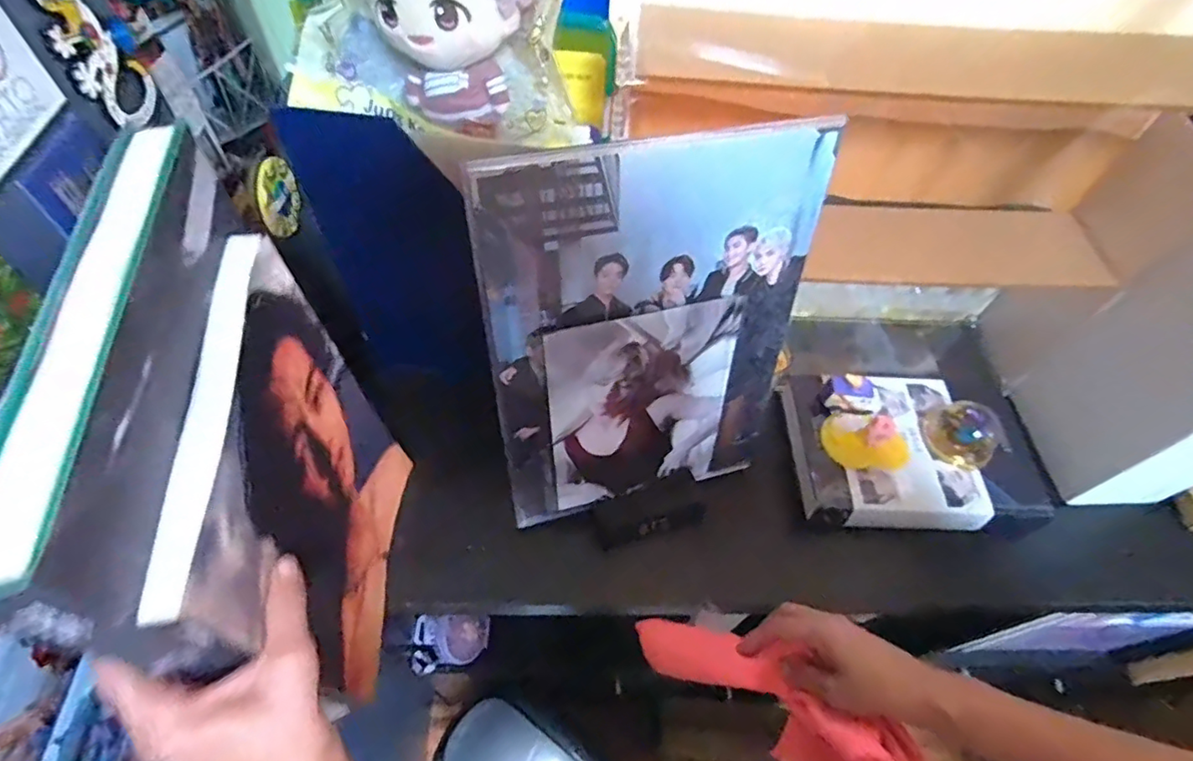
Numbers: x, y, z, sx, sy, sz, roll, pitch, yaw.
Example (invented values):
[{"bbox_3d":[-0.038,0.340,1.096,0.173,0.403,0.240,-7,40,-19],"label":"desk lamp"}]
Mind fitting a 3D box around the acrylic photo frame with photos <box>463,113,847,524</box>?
[{"bbox_3d":[0.044,-0.018,0.456,0.241,0.339,0.016,-12,44,-13],"label":"acrylic photo frame with photos"}]

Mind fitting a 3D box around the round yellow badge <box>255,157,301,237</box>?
[{"bbox_3d":[-0.274,-0.159,0.505,0.011,0.061,0.061,1,55,-4],"label":"round yellow badge"}]

